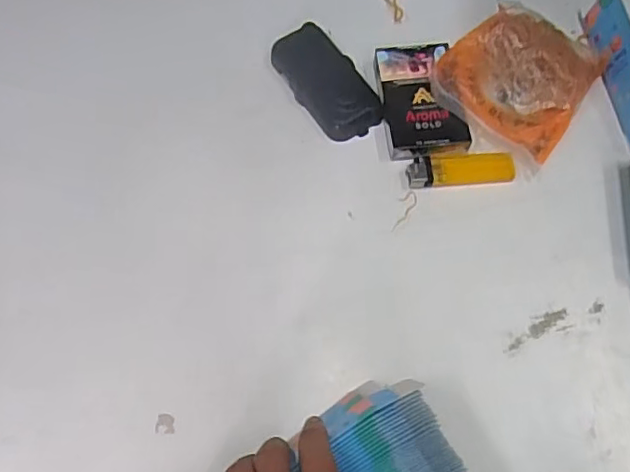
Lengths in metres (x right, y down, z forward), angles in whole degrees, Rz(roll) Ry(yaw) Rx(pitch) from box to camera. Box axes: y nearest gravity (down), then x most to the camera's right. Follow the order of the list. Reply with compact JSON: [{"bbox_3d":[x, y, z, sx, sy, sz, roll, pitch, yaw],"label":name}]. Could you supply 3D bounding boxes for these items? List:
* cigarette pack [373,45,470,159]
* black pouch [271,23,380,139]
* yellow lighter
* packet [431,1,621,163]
[{"bbox_3d":[0.085,-0.110,0.470,0.061,0.020,0.100,-7,67,-3],"label":"cigarette pack"},{"bbox_3d":[0.009,-0.128,0.483,0.052,0.015,0.108,-28,71,-11],"label":"black pouch"},{"bbox_3d":[0.113,-0.051,0.454,0.081,0.008,0.025,-4,67,-1],"label":"yellow lighter"},{"bbox_3d":[0.165,-0.133,0.473,0.108,0.030,0.127,35,72,13],"label":"packet"}]

